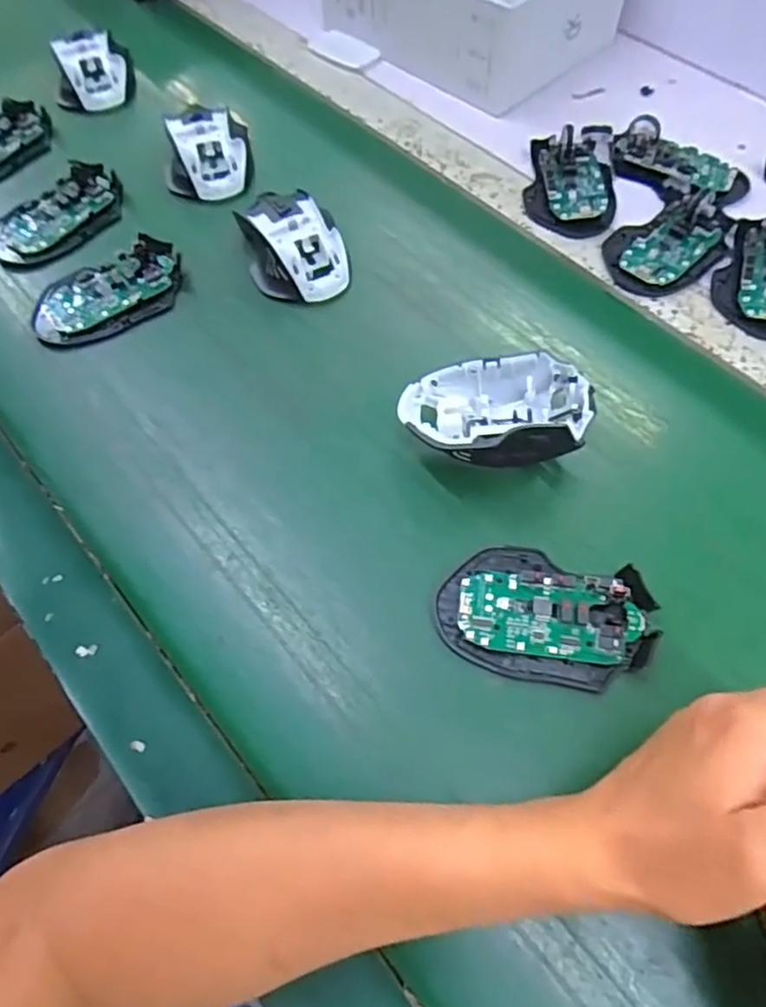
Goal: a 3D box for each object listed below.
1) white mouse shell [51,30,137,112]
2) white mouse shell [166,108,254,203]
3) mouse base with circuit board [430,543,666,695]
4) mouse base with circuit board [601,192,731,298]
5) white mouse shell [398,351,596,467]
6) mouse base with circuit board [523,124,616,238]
[{"bbox_3d":[-0.277,-0.413,0.621,0.076,0.033,0.083,-11,61,-4],"label":"white mouse shell"},{"bbox_3d":[-0.149,-0.294,0.551,0.070,0.033,0.077,-8,61,-3],"label":"white mouse shell"},{"bbox_3d":[0.090,0.061,0.359,0.113,0.018,0.072,14,62,9],"label":"mouse base with circuit board"},{"bbox_3d":[0.220,-0.204,0.501,0.105,0.023,0.071,-36,66,-17],"label":"mouse base with circuit board"},{"bbox_3d":[0.070,-0.057,0.412,0.113,0.044,0.074,-2,61,1],"label":"white mouse shell"},{"bbox_3d":[0.158,-0.278,0.542,0.072,0.025,0.129,8,62,6],"label":"mouse base with circuit board"}]

